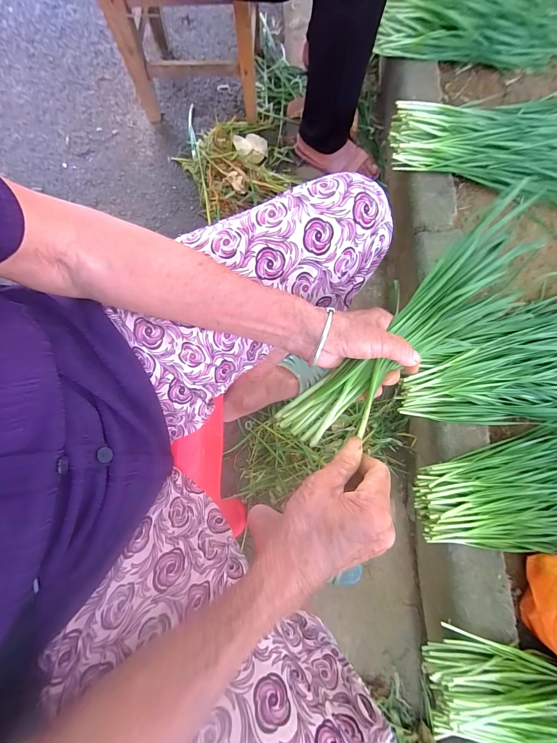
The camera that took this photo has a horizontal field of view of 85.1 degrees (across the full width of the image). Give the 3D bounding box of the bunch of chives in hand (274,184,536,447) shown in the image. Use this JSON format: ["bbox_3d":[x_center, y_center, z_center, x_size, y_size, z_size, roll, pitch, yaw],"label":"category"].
[{"bbox_3d":[0.141,-0.042,0.311,0.332,0.036,0.078,-41,82,-4],"label":"bunch of chives in hand"}]

